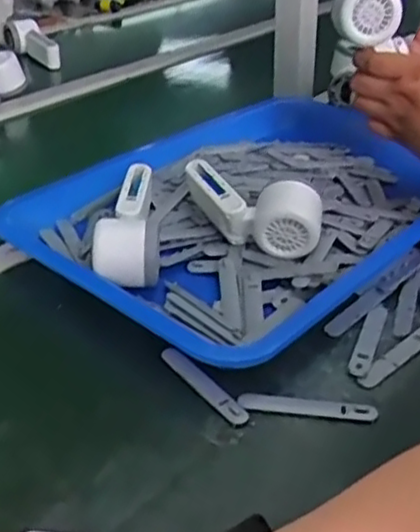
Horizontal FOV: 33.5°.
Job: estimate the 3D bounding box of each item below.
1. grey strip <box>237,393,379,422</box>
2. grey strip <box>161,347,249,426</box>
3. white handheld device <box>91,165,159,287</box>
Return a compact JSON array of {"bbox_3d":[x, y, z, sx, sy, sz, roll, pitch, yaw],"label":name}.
[{"bbox_3d":[0.067,0.097,0.483,0.093,0.006,0.013,4,32,8],"label":"grey strip"},{"bbox_3d":[-0.004,0.084,0.500,0.014,0.007,0.087,-23,38,-31],"label":"grey strip"},{"bbox_3d":[-0.072,-0.039,0.630,0.054,0.045,0.162,-2,32,-3],"label":"white handheld device"}]

